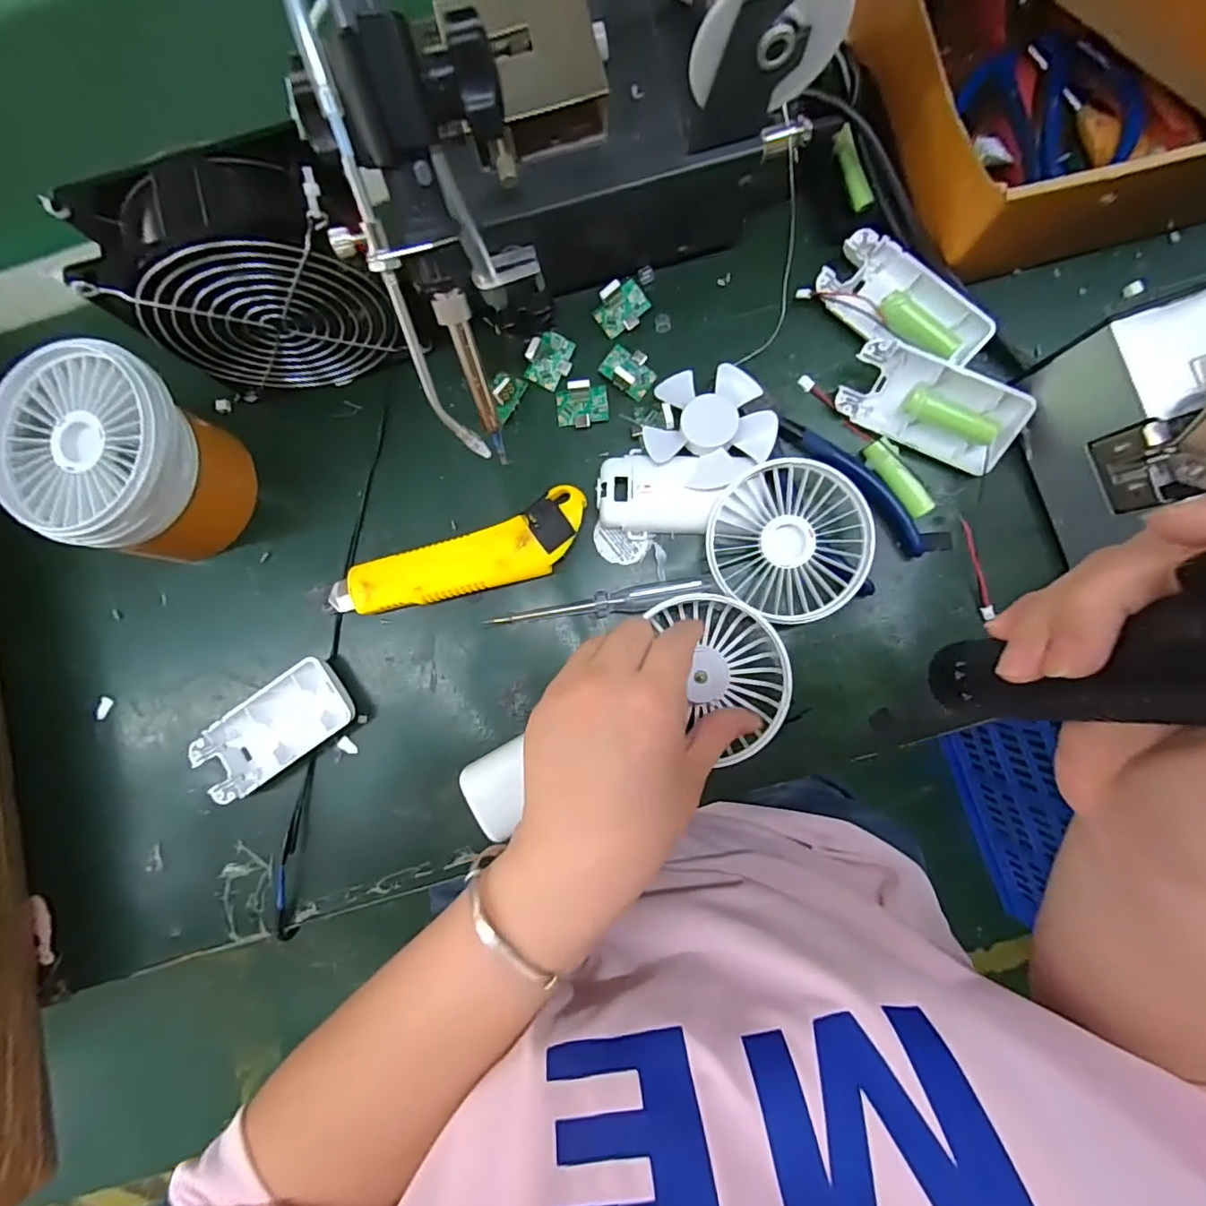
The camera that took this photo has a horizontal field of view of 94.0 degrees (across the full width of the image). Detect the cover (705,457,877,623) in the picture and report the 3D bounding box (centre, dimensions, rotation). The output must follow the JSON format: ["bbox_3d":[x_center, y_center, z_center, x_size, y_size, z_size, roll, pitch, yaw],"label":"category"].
[{"bbox_3d":[0.103,-0.035,0.314,0.086,0.020,0.083,33,89,5],"label":"cover"}]

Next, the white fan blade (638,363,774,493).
[{"bbox_3d":[0.060,-0.101,0.319,0.068,0.019,0.067,0,87,4],"label":"white fan blade"}]

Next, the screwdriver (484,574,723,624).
[{"bbox_3d":[0.001,0.001,0.322,0.126,0.016,0.014,-9,86,3],"label":"screwdriver"}]

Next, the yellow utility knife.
[{"bbox_3d":[-0.082,-0.021,0.325,0.156,0.021,0.041,-21,86,2],"label":"yellow utility knife"}]

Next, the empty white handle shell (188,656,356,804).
[{"bbox_3d":[-0.190,0.073,0.329,0.093,0.016,0.045,-34,85,1],"label":"empty white handle shell"}]

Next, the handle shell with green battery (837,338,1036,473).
[{"bbox_3d":[0.179,-0.107,0.310,0.091,0.025,0.042,22,88,5],"label":"handle shell with green battery"}]

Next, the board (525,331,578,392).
[{"bbox_3d":[-0.030,-0.144,0.328,0.023,0.018,0.031,26,89,5],"label":"board"}]

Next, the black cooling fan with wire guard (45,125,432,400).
[{"bbox_3d":[-0.166,-0.160,0.290,0.116,0.117,0.054,-16,86,3],"label":"black cooling fan with wire guard"}]

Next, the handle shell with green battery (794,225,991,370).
[{"bbox_3d":[0.166,-0.164,0.317,0.094,0.017,0.046,41,90,5],"label":"handle shell with green battery"}]

